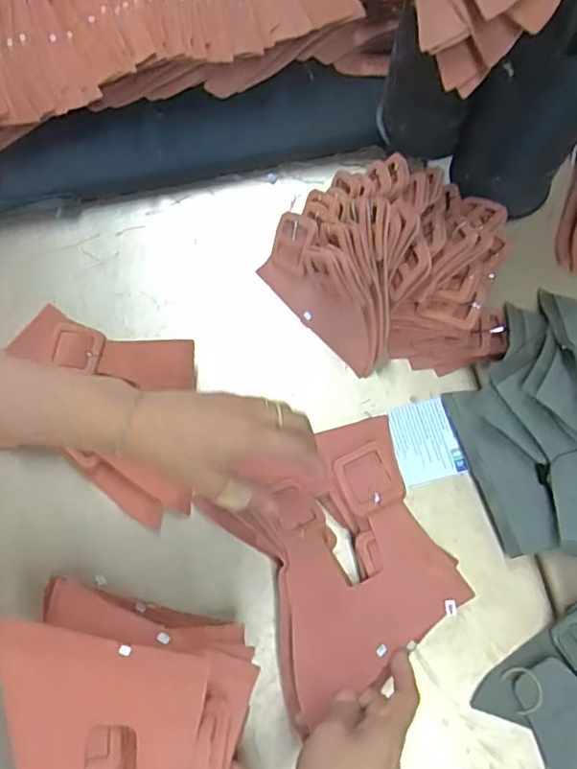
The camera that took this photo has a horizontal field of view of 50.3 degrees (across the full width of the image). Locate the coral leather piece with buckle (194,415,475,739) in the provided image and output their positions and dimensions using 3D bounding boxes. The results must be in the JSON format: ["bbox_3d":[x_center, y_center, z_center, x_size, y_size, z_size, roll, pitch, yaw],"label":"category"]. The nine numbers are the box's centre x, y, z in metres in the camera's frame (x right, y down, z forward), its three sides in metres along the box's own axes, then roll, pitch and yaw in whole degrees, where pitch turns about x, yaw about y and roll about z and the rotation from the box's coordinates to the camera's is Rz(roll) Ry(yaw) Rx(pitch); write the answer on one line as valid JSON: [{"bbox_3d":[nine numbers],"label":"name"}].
[{"bbox_3d":[0.037,0.127,0.489,0.152,0.058,0.194,-23,71,-6],"label":"coral leather piece with buckle"}]

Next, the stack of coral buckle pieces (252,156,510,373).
[{"bbox_3d":[0.087,-0.114,0.562,0.221,0.090,0.182,1,70,2],"label":"stack of coral buckle pieces"}]

